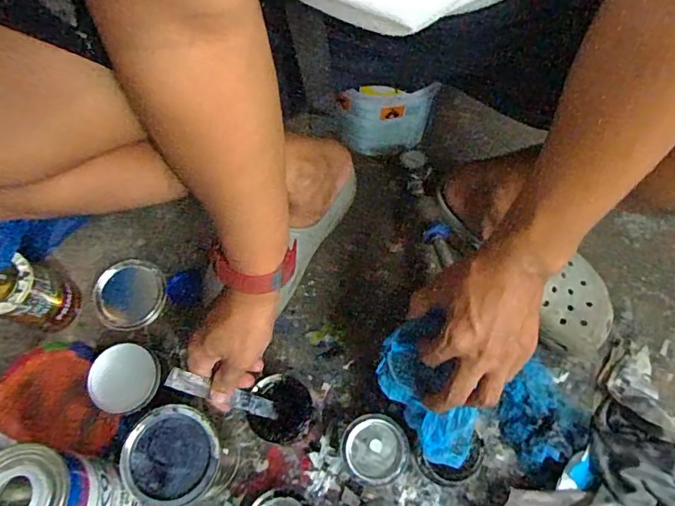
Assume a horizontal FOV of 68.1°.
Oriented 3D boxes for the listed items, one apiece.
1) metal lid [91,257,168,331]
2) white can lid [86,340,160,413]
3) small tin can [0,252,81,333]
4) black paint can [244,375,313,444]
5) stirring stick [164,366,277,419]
[{"bbox_3d":[-0.280,0.055,0.674,0.095,0.007,0.092,0,70,0],"label":"metal lid"},{"bbox_3d":[-0.240,0.139,0.560,0.072,0.015,0.074,0,70,0],"label":"white can lid"},{"bbox_3d":[-0.379,0.052,0.611,0.071,0.136,0.069,0,70,0],"label":"small tin can"},{"bbox_3d":[-0.065,0.185,0.592,0.066,0.067,0.074,11,71,4],"label":"black paint can"},{"bbox_3d":[-0.116,0.149,0.524,0.007,0.152,0.020,10,71,43],"label":"stirring stick"}]

